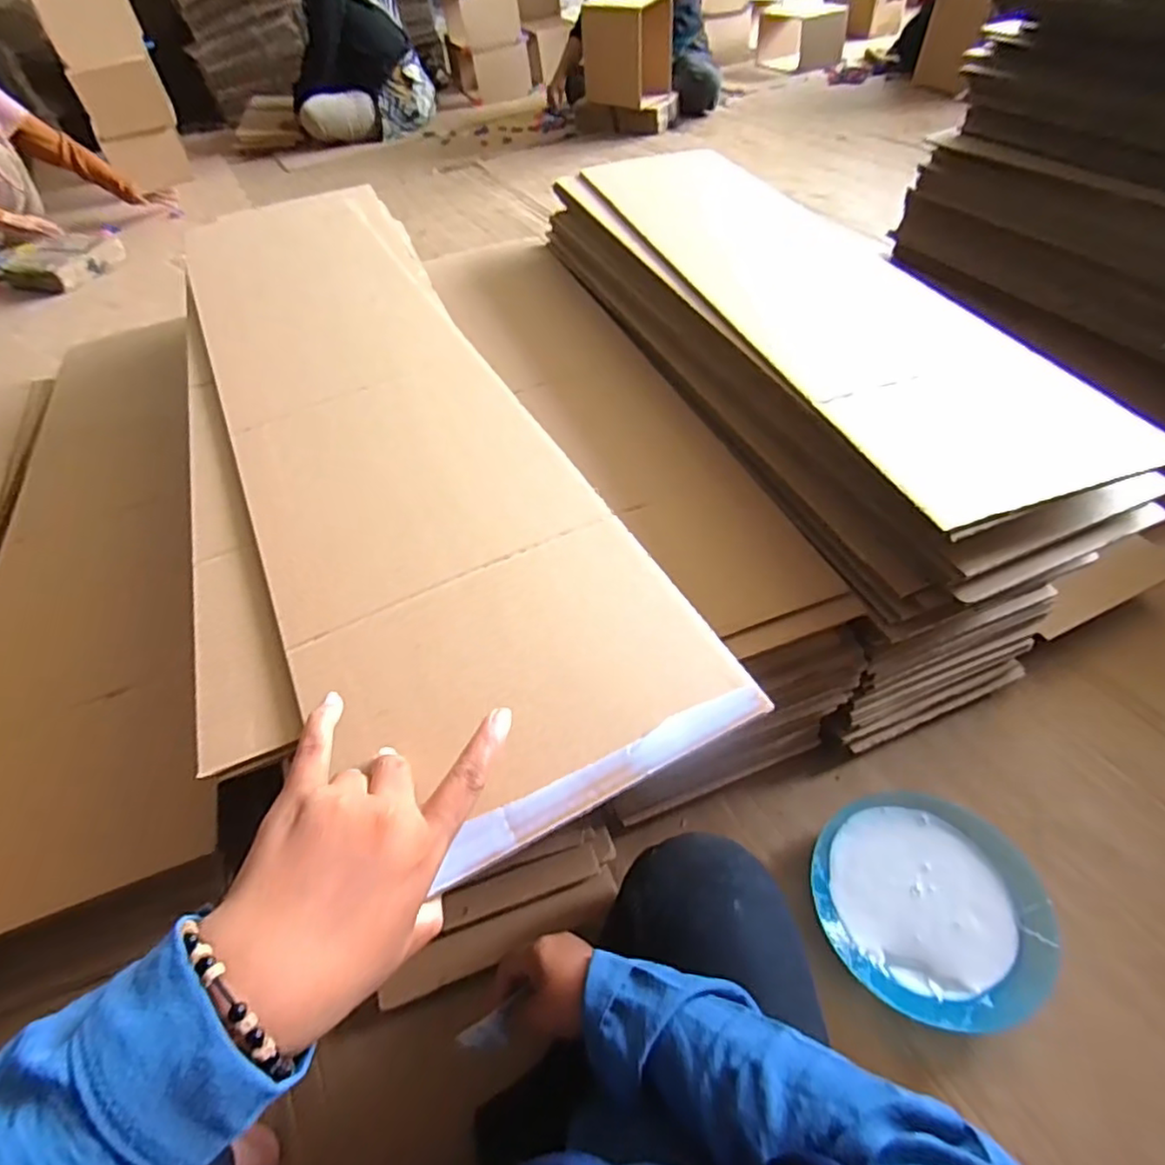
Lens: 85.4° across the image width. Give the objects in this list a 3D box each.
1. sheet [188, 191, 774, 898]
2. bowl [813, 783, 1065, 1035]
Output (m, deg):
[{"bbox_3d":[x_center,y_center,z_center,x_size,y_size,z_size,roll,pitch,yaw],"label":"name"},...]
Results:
[{"bbox_3d":[-0.233,-0.210,0.656,0.251,0.013,1.014,-24,51,-14],"label":"sheet"},{"bbox_3d":[0.353,0.332,0.650,0.217,0.045,0.211,-3,49,3],"label":"bowl"}]

